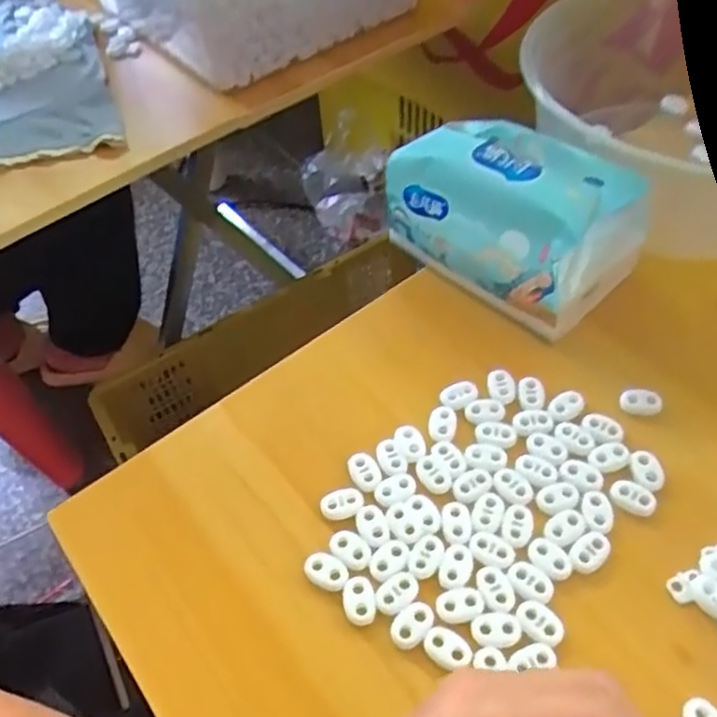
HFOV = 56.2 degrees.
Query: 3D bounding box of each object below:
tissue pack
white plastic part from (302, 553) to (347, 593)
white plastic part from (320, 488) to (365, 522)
[{"bbox_3d":[0.100,-0.093,0.424,0.100,0.081,0.140,-33,58,-20],"label":"tissue pack"},{"bbox_3d":[-0.016,0.104,0.330,0.022,0.004,0.015,26,59,22],"label":"white plastic part"},{"bbox_3d":[-0.008,0.077,0.354,0.022,0.005,0.015,-17,54,-8],"label":"white plastic part"}]

